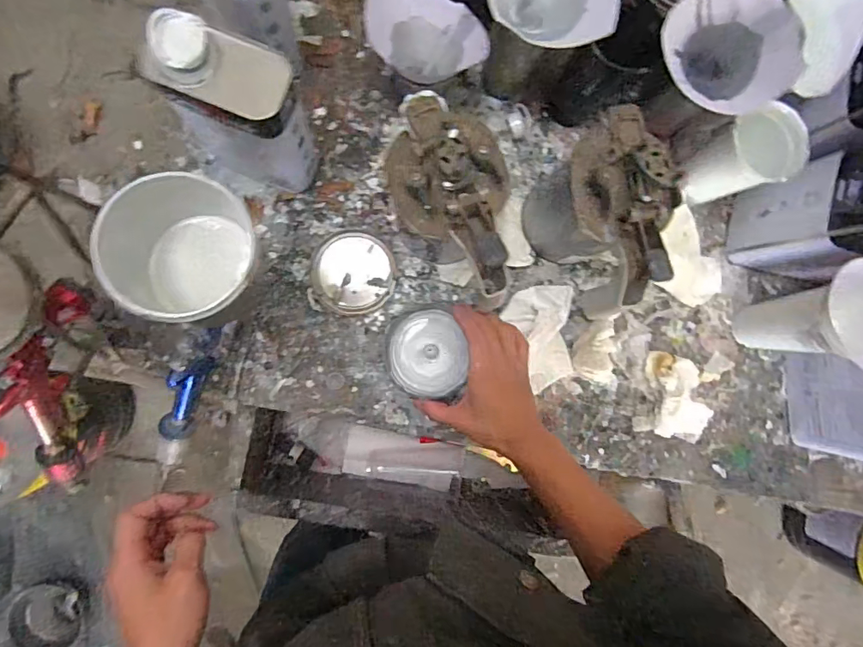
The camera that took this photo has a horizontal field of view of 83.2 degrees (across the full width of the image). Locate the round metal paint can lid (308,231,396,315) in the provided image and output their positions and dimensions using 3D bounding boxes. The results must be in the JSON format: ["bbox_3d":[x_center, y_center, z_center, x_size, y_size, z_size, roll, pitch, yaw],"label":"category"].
[{"bbox_3d":[-0.089,-0.058,0.561,0.093,0.010,0.093,0,88,-7],"label":"round metal paint can lid"}]

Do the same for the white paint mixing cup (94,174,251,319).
[{"bbox_3d":[-0.175,-0.043,0.357,0.084,0.097,0.087,0,88,-7],"label":"white paint mixing cup"}]

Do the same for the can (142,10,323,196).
[{"bbox_3d":[-0.189,-0.197,0.465,0.138,0.196,0.070,18,86,-6],"label":"can"}]

